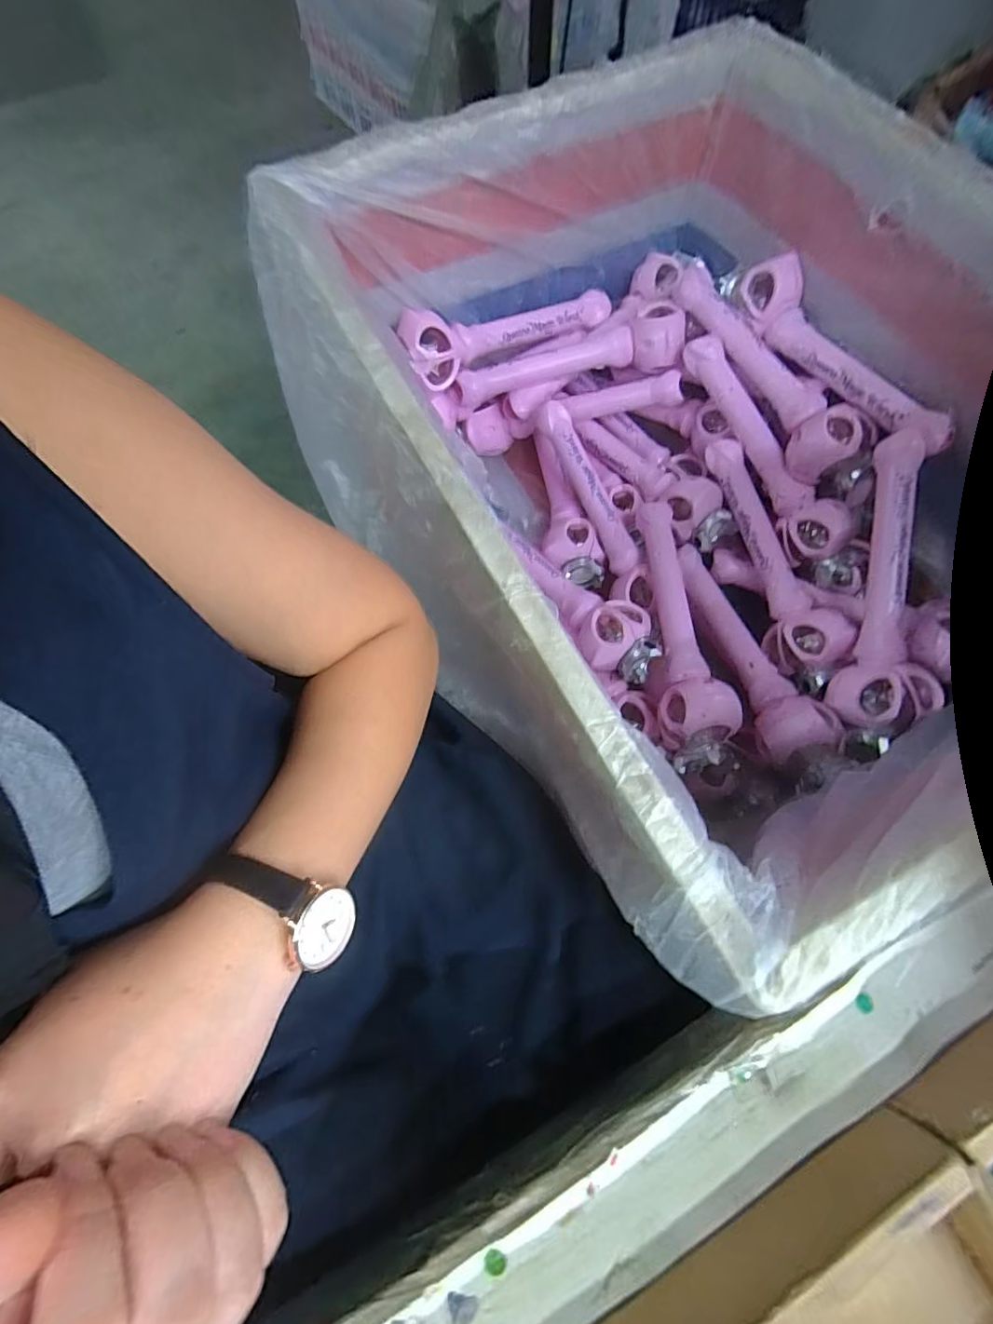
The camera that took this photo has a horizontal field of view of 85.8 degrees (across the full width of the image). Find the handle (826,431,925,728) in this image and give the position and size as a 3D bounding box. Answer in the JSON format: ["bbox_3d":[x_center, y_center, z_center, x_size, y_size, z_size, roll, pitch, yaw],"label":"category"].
[{"bbox_3d":[0.445,-0.093,0.619,0.065,0.049,0.334,8,90,5],"label":"handle"}]

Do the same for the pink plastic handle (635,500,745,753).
[{"bbox_3d":[0.214,-0.059,0.661,0.077,0.077,0.328,-6,70,-2],"label":"pink plastic handle"}]

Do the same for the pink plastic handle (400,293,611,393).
[{"bbox_3d":[0.021,-0.463,0.752,0.337,0.076,0.058,-26,70,-21],"label":"pink plastic handle"}]

